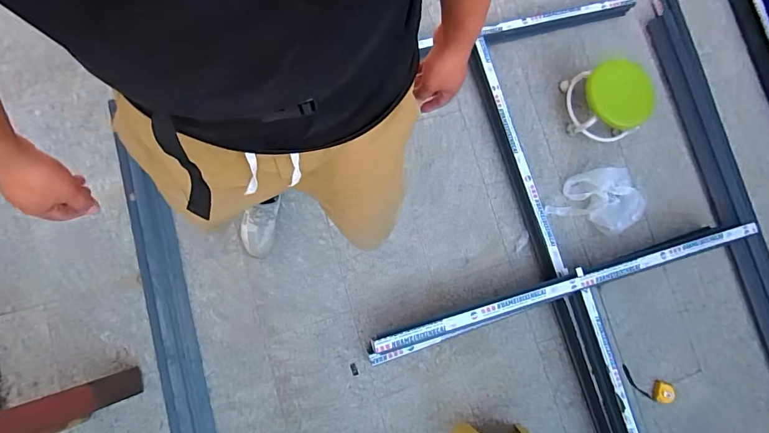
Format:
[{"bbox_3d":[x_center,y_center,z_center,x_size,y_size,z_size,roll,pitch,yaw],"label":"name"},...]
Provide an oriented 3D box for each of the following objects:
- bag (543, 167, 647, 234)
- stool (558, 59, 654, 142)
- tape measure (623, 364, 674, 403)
[{"bbox_3d":[0.746,-0.050,1.481,0.331,0.097,0.229,-14,76,-4],"label":"bag"},{"bbox_3d":[0.808,-0.409,1.494,0.266,0.179,0.255,0,75,0],"label":"stool"},{"bbox_3d":[0.908,0.588,1.460,0.192,0.040,0.071,22,76,5],"label":"tape measure"}]

